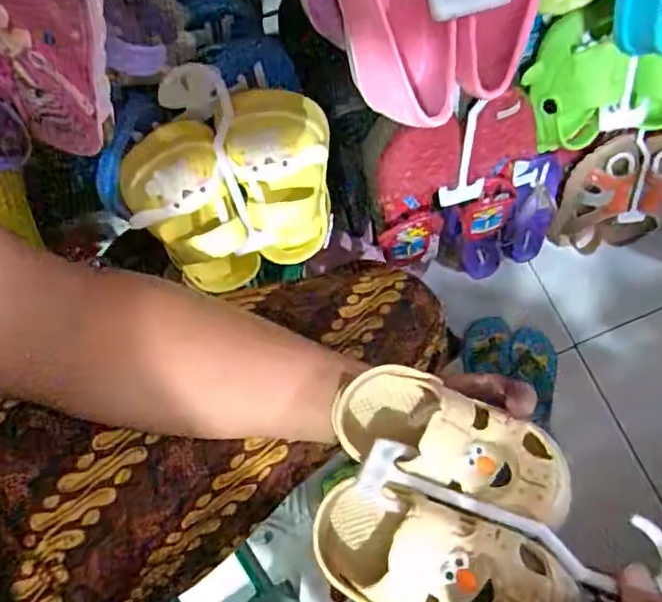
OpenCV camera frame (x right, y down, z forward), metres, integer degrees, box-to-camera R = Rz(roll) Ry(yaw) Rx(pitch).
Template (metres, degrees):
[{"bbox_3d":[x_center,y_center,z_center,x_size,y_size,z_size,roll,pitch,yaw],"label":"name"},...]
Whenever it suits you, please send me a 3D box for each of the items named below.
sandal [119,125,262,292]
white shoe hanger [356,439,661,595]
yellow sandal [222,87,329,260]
[{"bbox_3d":[-0.109,-0.062,0.464,0.071,0.148,0.040,-24,49,-9],"label":"sandal"},{"bbox_3d":[0.092,0.112,0.309,0.160,0.005,0.042,13,50,19],"label":"white shoe hanger"},{"bbox_3d":[-0.034,-0.094,0.464,0.077,0.155,0.044,-17,47,-7],"label":"yellow sandal"}]

